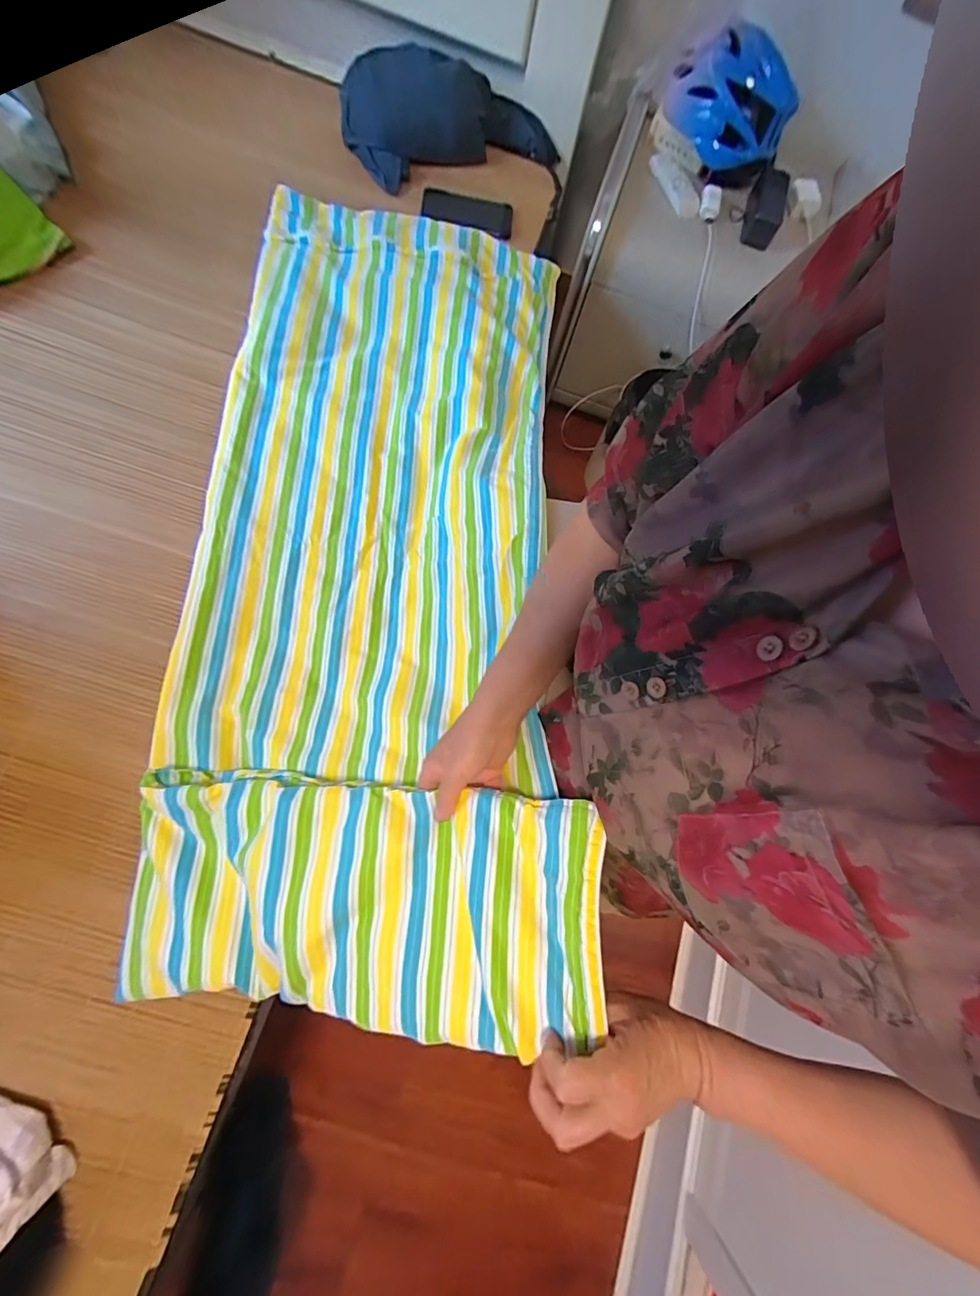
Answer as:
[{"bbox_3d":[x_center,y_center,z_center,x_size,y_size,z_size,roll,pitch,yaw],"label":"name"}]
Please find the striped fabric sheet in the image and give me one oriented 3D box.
[{"bbox_3d":[-0.150,-0.168,0.587,0.462,0.151,1.087,-2,68,-2],"label":"striped fabric sheet"}]

